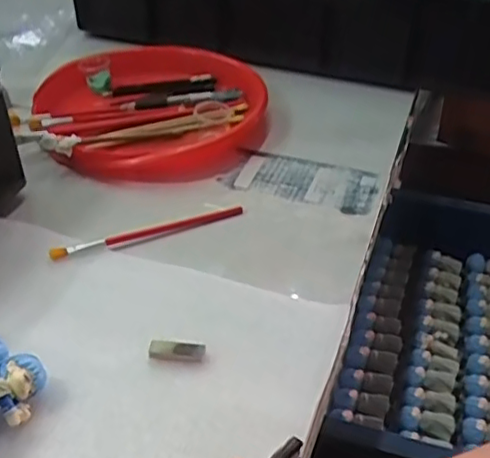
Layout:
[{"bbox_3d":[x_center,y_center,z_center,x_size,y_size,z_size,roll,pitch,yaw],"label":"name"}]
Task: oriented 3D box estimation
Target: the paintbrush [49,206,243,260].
[{"bbox_3d":[-0.080,0.001,0.520,0.161,0.009,0.016,-15,41,-20],"label":"paintbrush"}]

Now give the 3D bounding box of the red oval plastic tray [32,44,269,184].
[{"bbox_3d":[-0.099,-0.135,0.695,0.237,0.050,0.246,-17,42,-22],"label":"red oval plastic tray"}]

